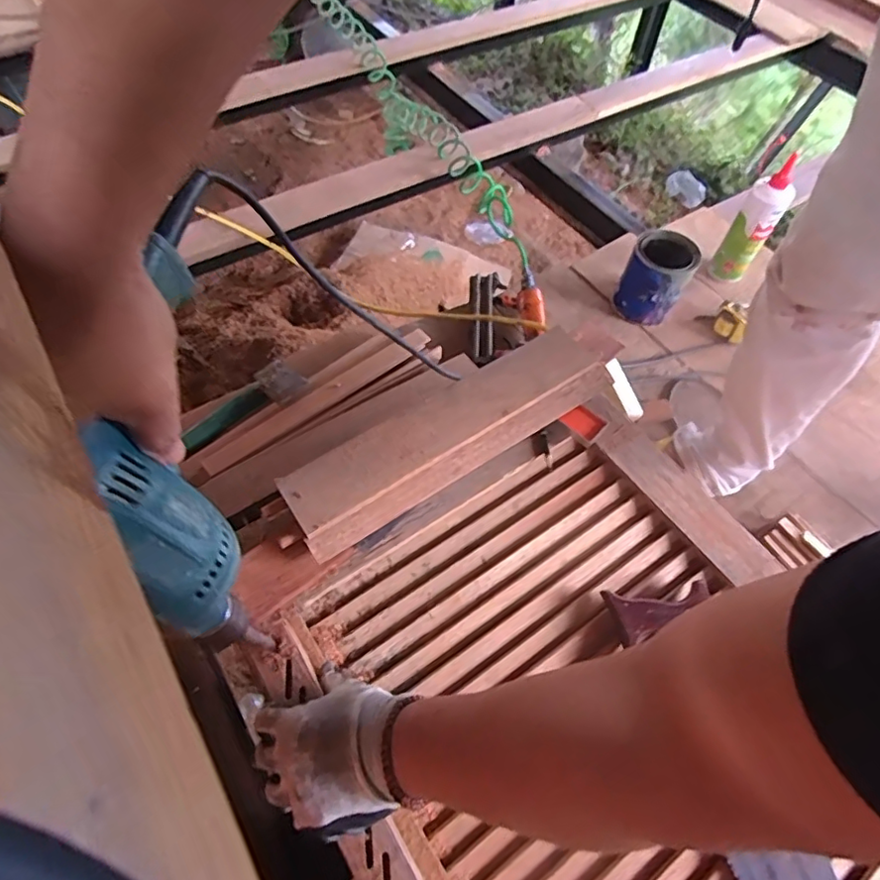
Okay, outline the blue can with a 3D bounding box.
[{"bbox_3d":[0.381,-0.287,1.000,0.104,0.128,0.117,22,59,10],"label":"blue can"}]

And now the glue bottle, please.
[{"bbox_3d":[0.565,-0.388,1.015,0.055,0.203,0.057,1,58,-4],"label":"glue bottle"}]

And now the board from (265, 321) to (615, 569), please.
[{"bbox_3d":[0.017,-0.013,0.619,0.385,0.032,0.095,-29,64,-20],"label":"board"}]

